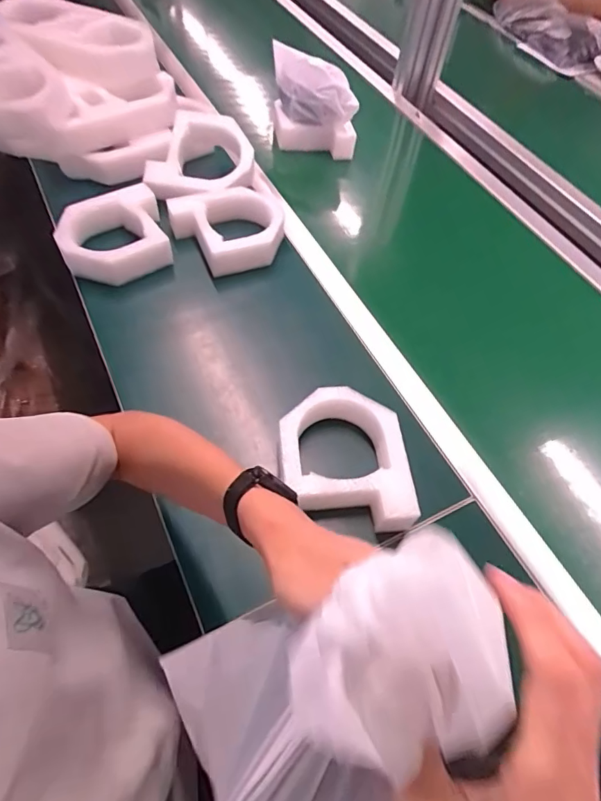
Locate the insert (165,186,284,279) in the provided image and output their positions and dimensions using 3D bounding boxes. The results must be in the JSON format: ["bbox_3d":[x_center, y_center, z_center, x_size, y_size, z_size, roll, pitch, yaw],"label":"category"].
[{"bbox_3d":[-0.108,-0.280,0.771,0.173,0.050,0.147,-21,60,-16],"label":"insert"}]

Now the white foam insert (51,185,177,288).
[{"bbox_3d":[-0.291,-0.261,0.737,0.151,0.066,0.153,-15,58,-13],"label":"white foam insert"}]

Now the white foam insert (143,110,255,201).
[{"bbox_3d":[-0.177,-0.415,0.825,0.184,0.070,0.146,-10,89,-10],"label":"white foam insert"}]

